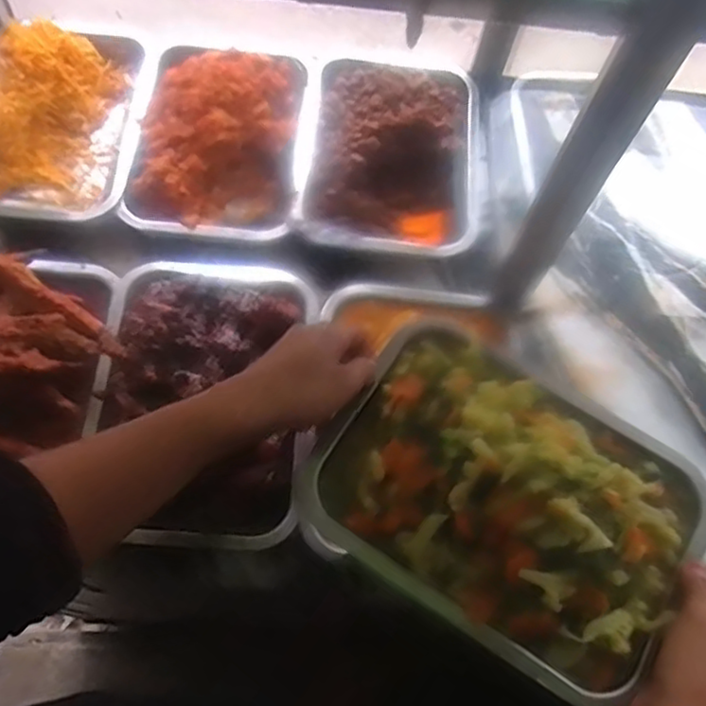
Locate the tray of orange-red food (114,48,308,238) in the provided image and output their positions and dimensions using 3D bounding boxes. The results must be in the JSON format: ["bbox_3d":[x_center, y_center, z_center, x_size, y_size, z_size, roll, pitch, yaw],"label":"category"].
[{"bbox_3d":[-0.140,-0.228,0.697,0.176,0.079,0.235,2,66,4],"label":"tray of orange-red food"}]

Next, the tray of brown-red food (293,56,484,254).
[{"bbox_3d":[0.042,-0.213,0.709,0.186,0.082,0.248,1,66,3],"label":"tray of brown-red food"}]

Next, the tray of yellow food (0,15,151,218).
[{"bbox_3d":[-0.317,-0.245,0.705,0.179,0.087,0.244,2,66,4],"label":"tray of yellow food"}]

